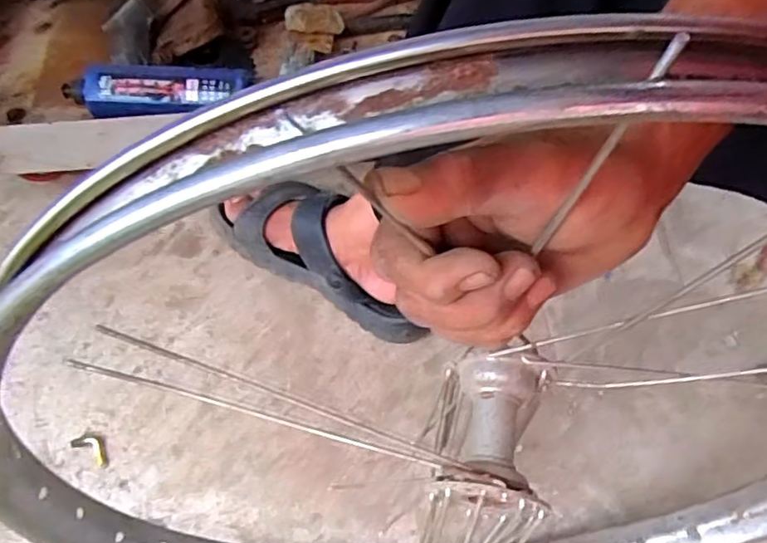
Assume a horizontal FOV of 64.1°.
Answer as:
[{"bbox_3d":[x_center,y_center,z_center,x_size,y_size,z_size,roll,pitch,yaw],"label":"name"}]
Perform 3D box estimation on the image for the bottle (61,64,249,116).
[{"bbox_3d":[-0.248,-0.193,0.669,0.208,0.049,0.057,-4,55,-3],"label":"bottle"}]

